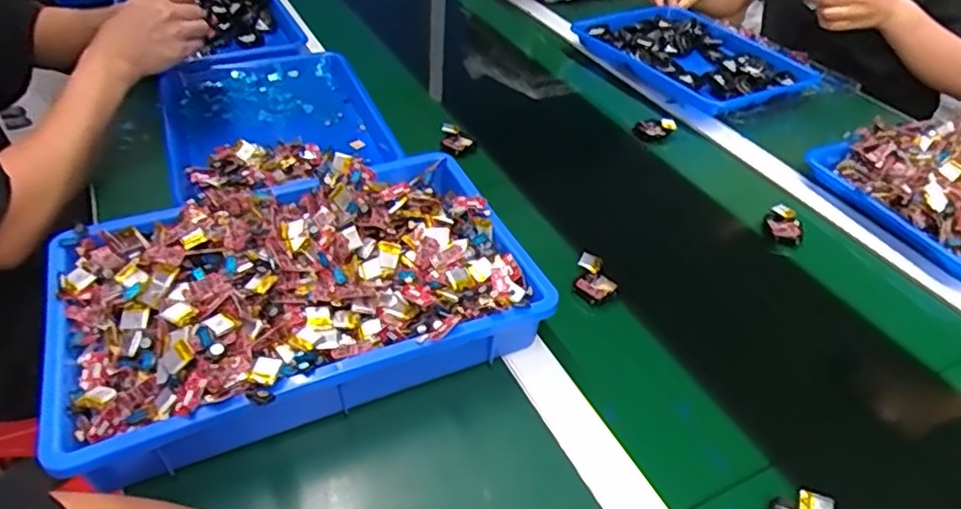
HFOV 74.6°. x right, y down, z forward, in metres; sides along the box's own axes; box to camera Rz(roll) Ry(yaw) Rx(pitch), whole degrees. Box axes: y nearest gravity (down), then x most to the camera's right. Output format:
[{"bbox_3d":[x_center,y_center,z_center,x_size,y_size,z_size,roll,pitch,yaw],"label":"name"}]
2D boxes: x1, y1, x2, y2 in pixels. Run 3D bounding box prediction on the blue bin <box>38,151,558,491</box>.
[{"bbox_3d":[-0.153,0.028,0.542,0.375,0.087,0.245,-15,43,-21],"label":"blue bin"}]

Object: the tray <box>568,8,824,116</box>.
[{"bbox_3d":[0.339,-0.317,1.006,0.244,0.048,0.329,-24,47,-28],"label":"tray"}]

